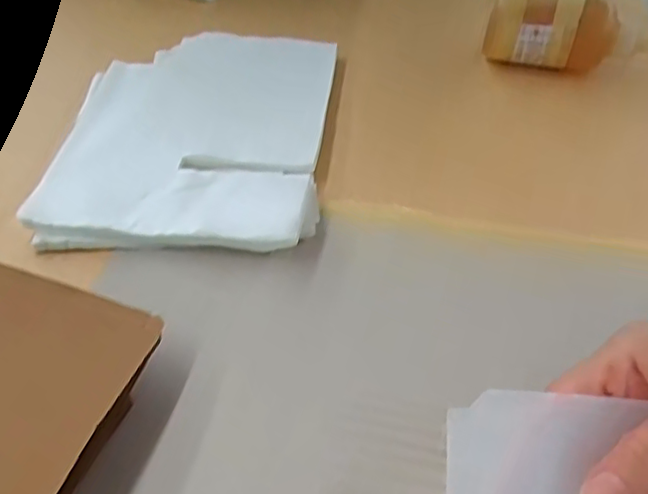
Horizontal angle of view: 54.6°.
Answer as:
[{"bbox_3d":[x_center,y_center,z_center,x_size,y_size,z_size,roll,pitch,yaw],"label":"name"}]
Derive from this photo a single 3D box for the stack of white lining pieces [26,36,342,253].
[{"bbox_3d":[-0.088,-0.085,0.457,0.176,0.028,0.226,3,46,2],"label":"stack of white lining pieces"}]

